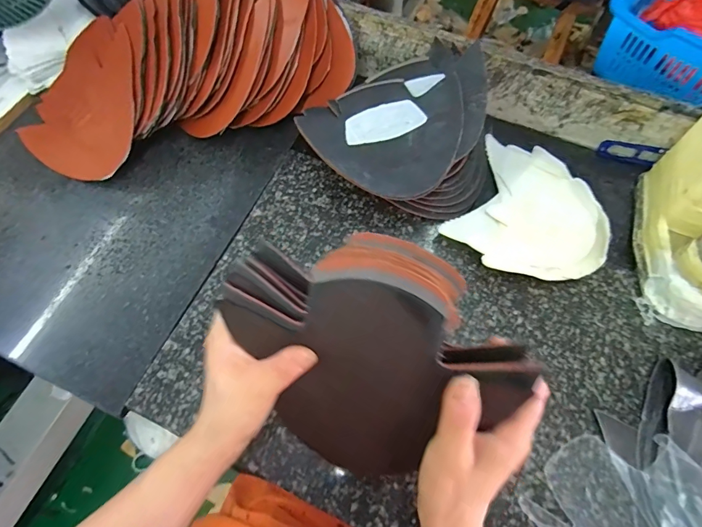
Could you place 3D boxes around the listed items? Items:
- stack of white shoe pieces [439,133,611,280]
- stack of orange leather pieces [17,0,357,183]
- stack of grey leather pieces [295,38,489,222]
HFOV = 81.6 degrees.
[{"bbox_3d":[0.219,-0.062,0.484,0.165,0.025,0.202,27,68,12],"label":"stack of white shoe pieces"},{"bbox_3d":[-0.213,-0.252,0.503,0.418,0.141,0.209,-24,67,-11],"label":"stack of orange leather pieces"},{"bbox_3d":[0.077,-0.159,0.494,0.235,0.071,0.212,-39,71,-17],"label":"stack of grey leather pieces"}]

